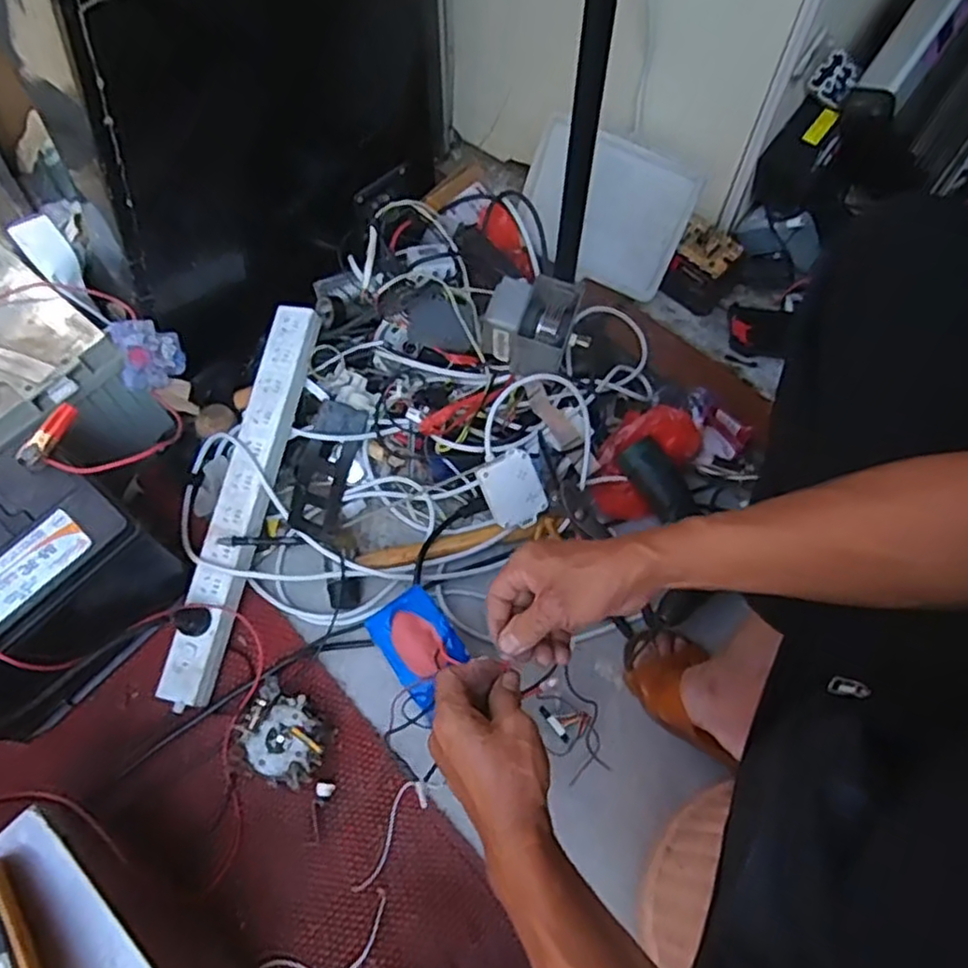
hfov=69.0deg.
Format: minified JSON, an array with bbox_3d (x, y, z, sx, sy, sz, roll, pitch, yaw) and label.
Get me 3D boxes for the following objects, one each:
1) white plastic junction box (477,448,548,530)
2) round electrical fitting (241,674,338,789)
[{"bbox_3d":[0.036,0.008,0.857,0.064,0.012,0.092,-25,109,-3],"label":"white plastic junction box"},{"bbox_3d":[-0.217,0.274,0.765,0.095,0.041,0.091,25,65,12],"label":"round electrical fitting"}]

